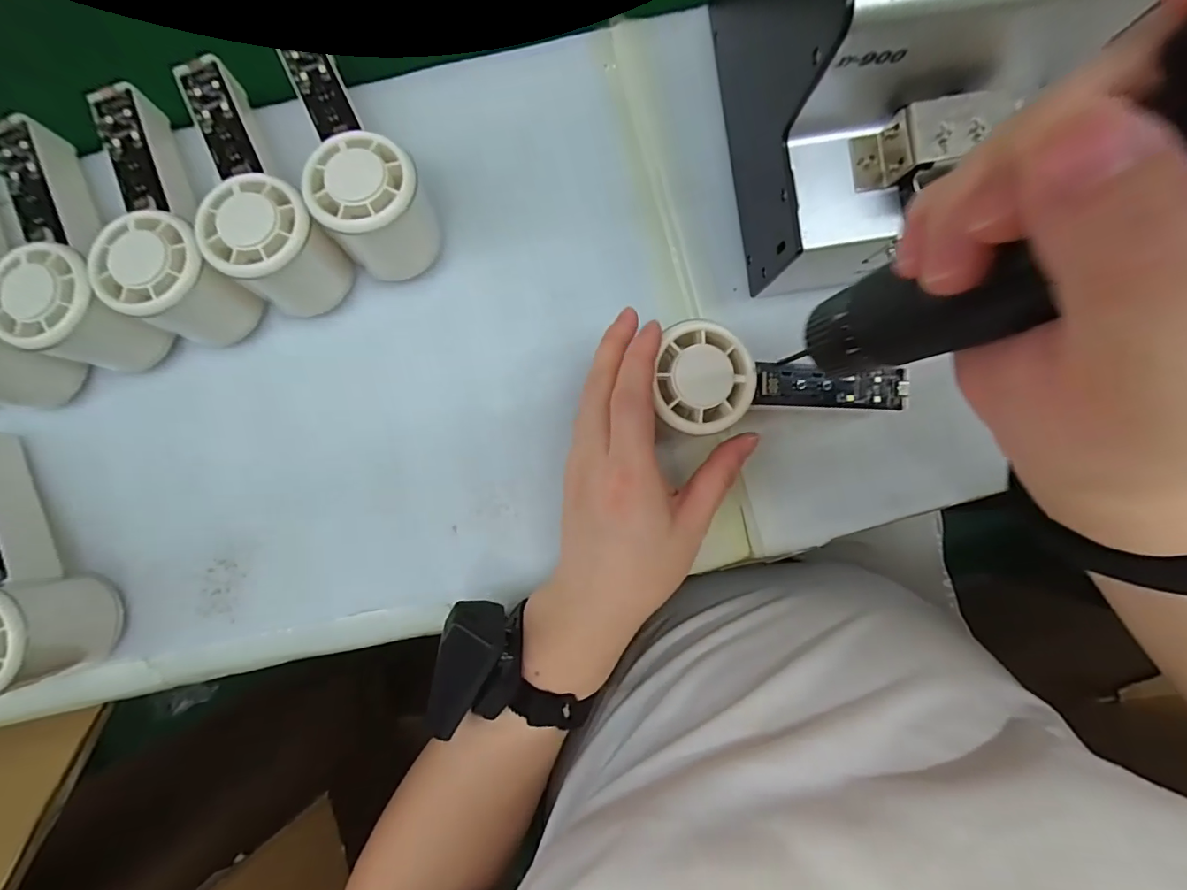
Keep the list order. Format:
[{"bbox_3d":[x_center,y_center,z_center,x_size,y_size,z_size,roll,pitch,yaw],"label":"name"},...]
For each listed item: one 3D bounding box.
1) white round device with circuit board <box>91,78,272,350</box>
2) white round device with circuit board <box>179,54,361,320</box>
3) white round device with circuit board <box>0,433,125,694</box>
[{"bbox_3d":[-0.241,-0.135,0.292,0.058,0.062,0.149,-19,76,1],"label":"white round device with circuit board"},{"bbox_3d":[-0.192,-0.150,0.291,0.056,0.061,0.156,-26,78,1],"label":"white round device with circuit board"},{"bbox_3d":[-0.329,0.063,0.287,0.052,0.070,0.146,-25,79,1],"label":"white round device with circuit board"}]

